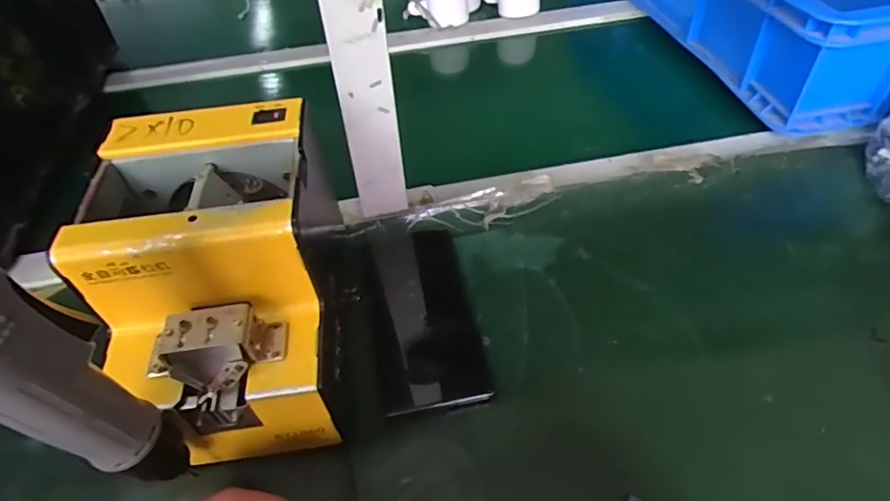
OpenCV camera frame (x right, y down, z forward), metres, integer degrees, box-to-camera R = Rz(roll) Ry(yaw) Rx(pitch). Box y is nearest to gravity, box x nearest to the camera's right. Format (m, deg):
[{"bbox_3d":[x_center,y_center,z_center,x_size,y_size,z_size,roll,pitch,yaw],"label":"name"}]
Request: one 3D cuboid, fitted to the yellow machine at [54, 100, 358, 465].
[{"bbox_3d":[-0.139,0.018,0.330,0.132,0.129,0.178,-10,47,-5],"label":"yellow machine"}]

